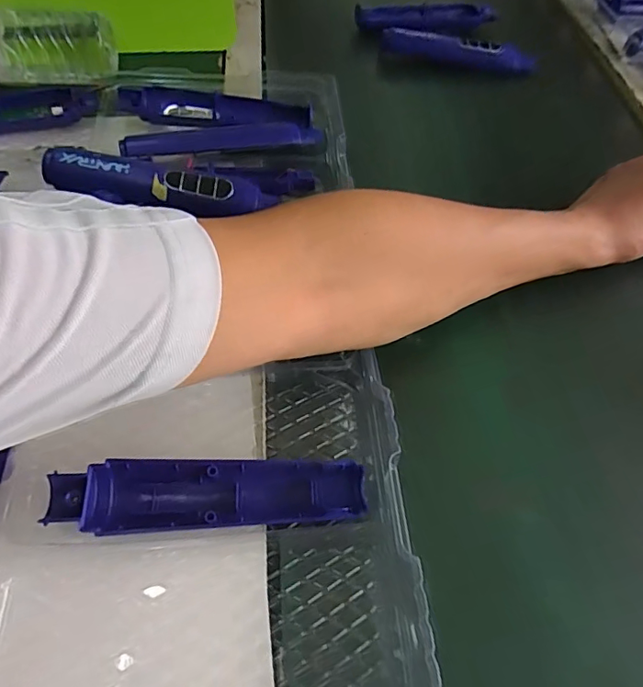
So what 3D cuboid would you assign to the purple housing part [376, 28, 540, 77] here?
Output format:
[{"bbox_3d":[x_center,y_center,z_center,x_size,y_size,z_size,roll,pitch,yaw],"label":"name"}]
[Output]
[{"bbox_3d":[0.157,-0.337,0.606,0.177,0.034,0.022,14,56,6],"label":"purple housing part"}]

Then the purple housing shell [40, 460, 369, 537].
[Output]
[{"bbox_3d":[-0.060,0.085,0.286,0.164,0.021,0.036,-1,56,-4],"label":"purple housing shell"}]

